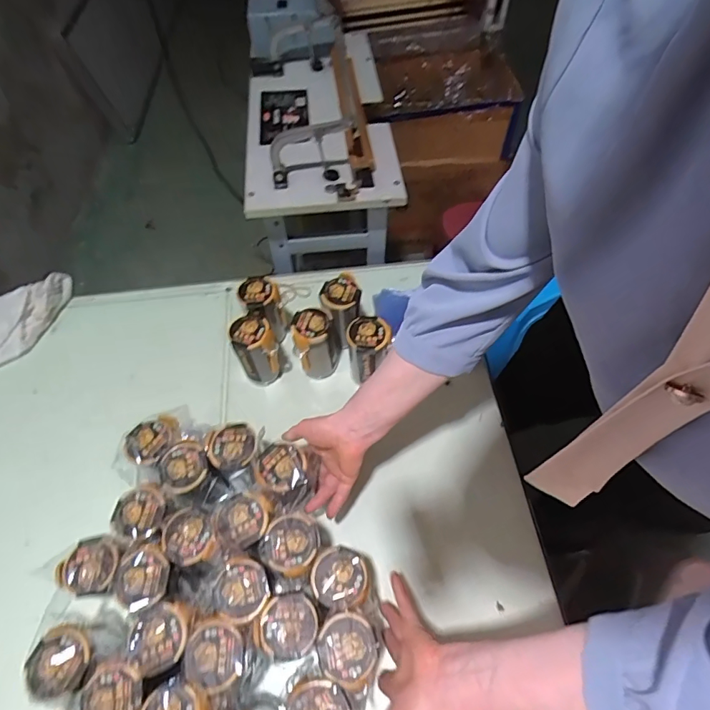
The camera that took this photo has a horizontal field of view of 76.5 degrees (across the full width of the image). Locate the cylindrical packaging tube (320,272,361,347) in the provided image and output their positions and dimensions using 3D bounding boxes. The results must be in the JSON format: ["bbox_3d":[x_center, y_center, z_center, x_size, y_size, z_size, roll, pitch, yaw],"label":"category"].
[{"bbox_3d":[-0.020,-0.069,0.819,0.068,0.136,0.074,-20,59,-9],"label":"cylindrical packaging tube"}]

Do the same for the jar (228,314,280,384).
[{"bbox_3d":[-0.169,-0.005,0.784,0.066,0.130,0.065,-1,58,2],"label":"jar"}]

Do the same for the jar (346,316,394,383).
[{"bbox_3d":[0.025,-0.003,0.770,0.070,0.121,0.073,-1,58,2],"label":"jar"}]

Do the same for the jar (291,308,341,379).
[{"bbox_3d":[-0.064,-0.015,0.791,0.074,0.133,0.063,-11,58,-4],"label":"jar"}]

